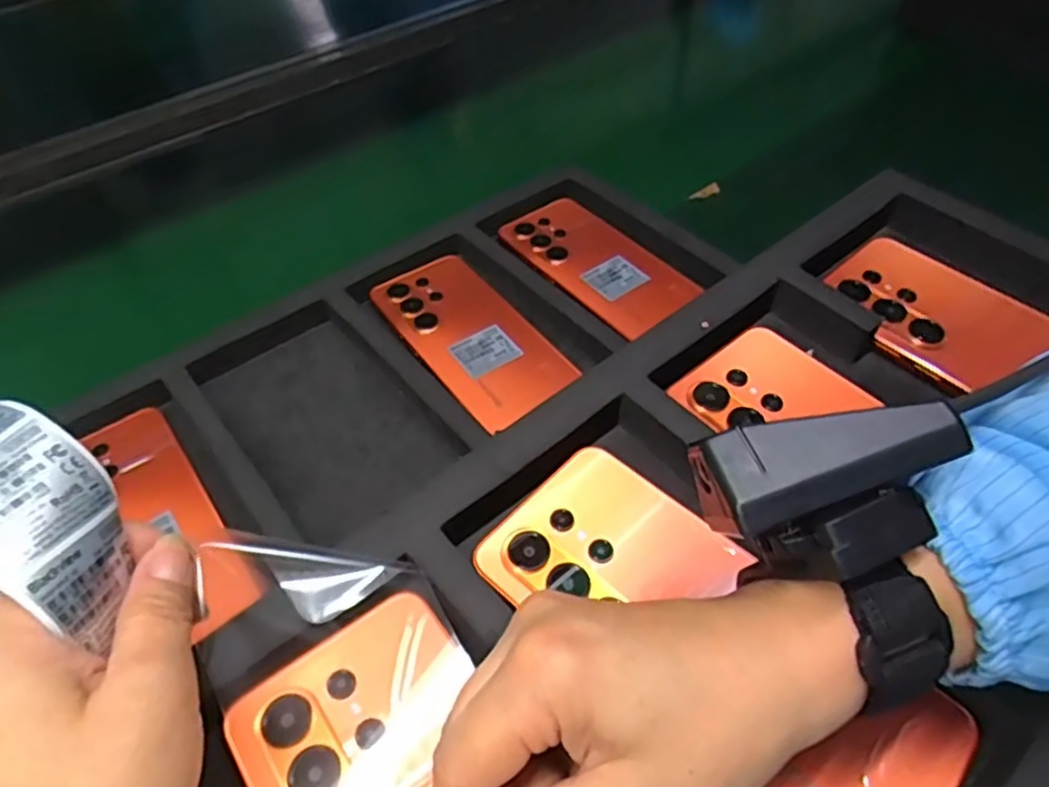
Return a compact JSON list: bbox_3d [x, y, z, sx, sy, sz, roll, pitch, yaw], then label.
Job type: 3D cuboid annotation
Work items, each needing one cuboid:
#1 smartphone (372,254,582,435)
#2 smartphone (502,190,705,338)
[{"bbox_3d":[-0.037,-0.042,0.471,0.078,0.004,0.157,-29,55,-22],"label":"smartphone"},{"bbox_3d":[0.055,-0.104,0.526,0.080,0.005,0.161,-31,56,-23],"label":"smartphone"}]

